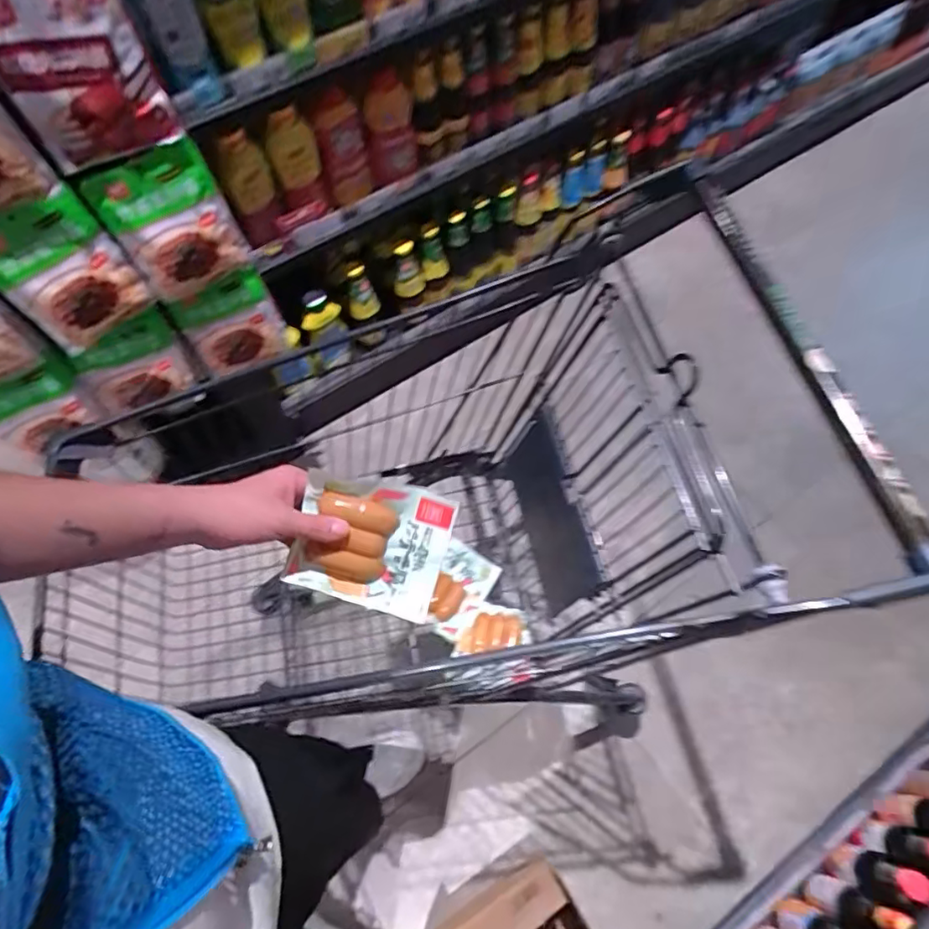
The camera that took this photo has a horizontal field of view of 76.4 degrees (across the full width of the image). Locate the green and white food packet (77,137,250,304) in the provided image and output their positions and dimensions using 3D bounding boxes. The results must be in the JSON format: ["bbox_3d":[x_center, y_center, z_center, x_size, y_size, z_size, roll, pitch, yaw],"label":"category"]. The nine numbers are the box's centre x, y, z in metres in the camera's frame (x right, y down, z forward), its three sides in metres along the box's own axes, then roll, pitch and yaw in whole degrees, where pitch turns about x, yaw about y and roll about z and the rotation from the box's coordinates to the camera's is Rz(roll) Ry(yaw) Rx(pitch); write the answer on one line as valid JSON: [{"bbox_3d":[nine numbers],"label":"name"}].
[{"bbox_3d":[-0.418,-0.342,0.855,0.156,0.198,0.057,-30,66,-12],"label":"green and white food packet"}]

